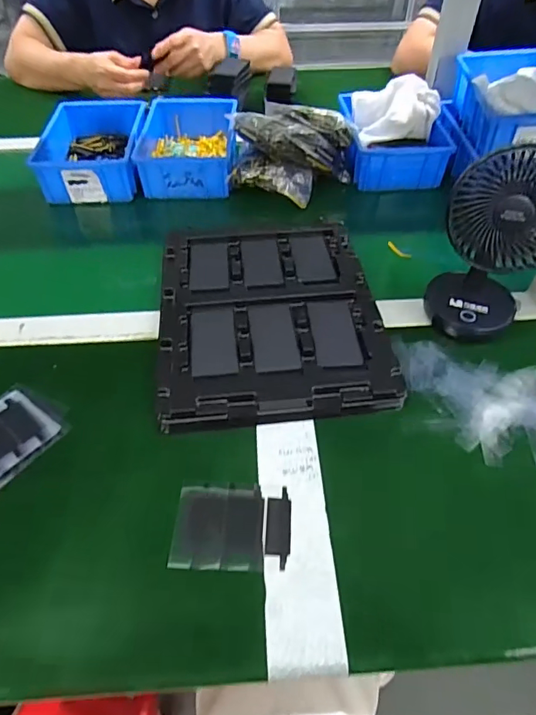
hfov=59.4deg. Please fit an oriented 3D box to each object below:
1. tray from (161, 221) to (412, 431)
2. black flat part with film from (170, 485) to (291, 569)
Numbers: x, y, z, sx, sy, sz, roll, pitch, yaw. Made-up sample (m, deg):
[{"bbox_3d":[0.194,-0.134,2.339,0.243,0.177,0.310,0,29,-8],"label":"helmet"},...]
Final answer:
[{"bbox_3d":[-0.001,-0.058,0.485,0.215,0.022,0.270,-5,49,-5],"label":"tray"},{"bbox_3d":[-0.027,0.129,0.358,0.087,0.005,0.063,3,49,1],"label":"black flat part with film"}]

